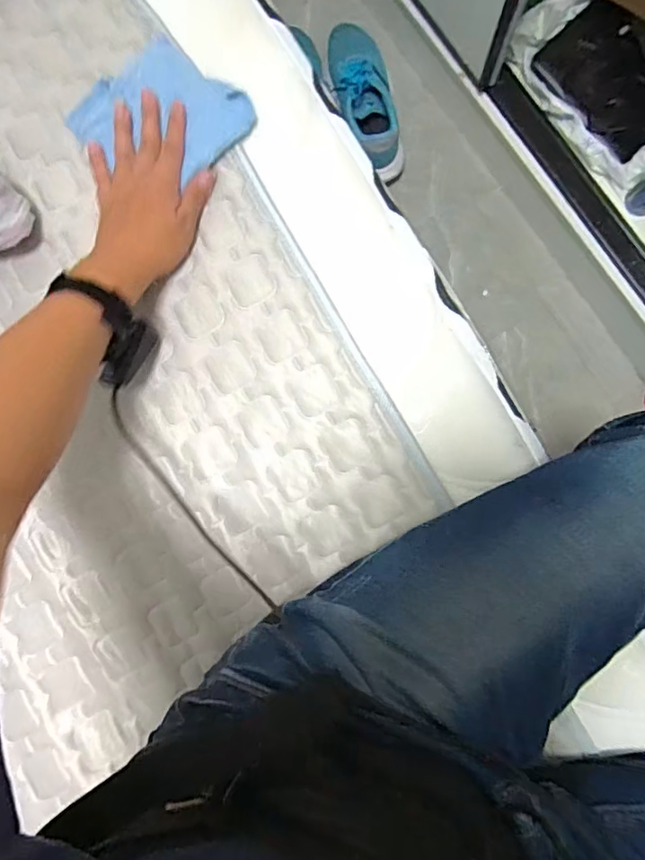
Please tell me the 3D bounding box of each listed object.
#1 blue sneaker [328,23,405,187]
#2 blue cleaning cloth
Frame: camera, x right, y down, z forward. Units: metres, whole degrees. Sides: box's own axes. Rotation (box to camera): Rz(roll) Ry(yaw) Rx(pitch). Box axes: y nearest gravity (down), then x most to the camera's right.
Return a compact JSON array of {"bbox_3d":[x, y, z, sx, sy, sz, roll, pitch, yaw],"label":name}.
[{"bbox_3d":[0.082,-0.614,0.970,0.112,0.122,0.298,-9,86,4],"label":"blue sneaker"},{"bbox_3d":[-0.169,-0.326,0.553,0.149,0.016,0.148,-43,85,1],"label":"blue cleaning cloth"}]

